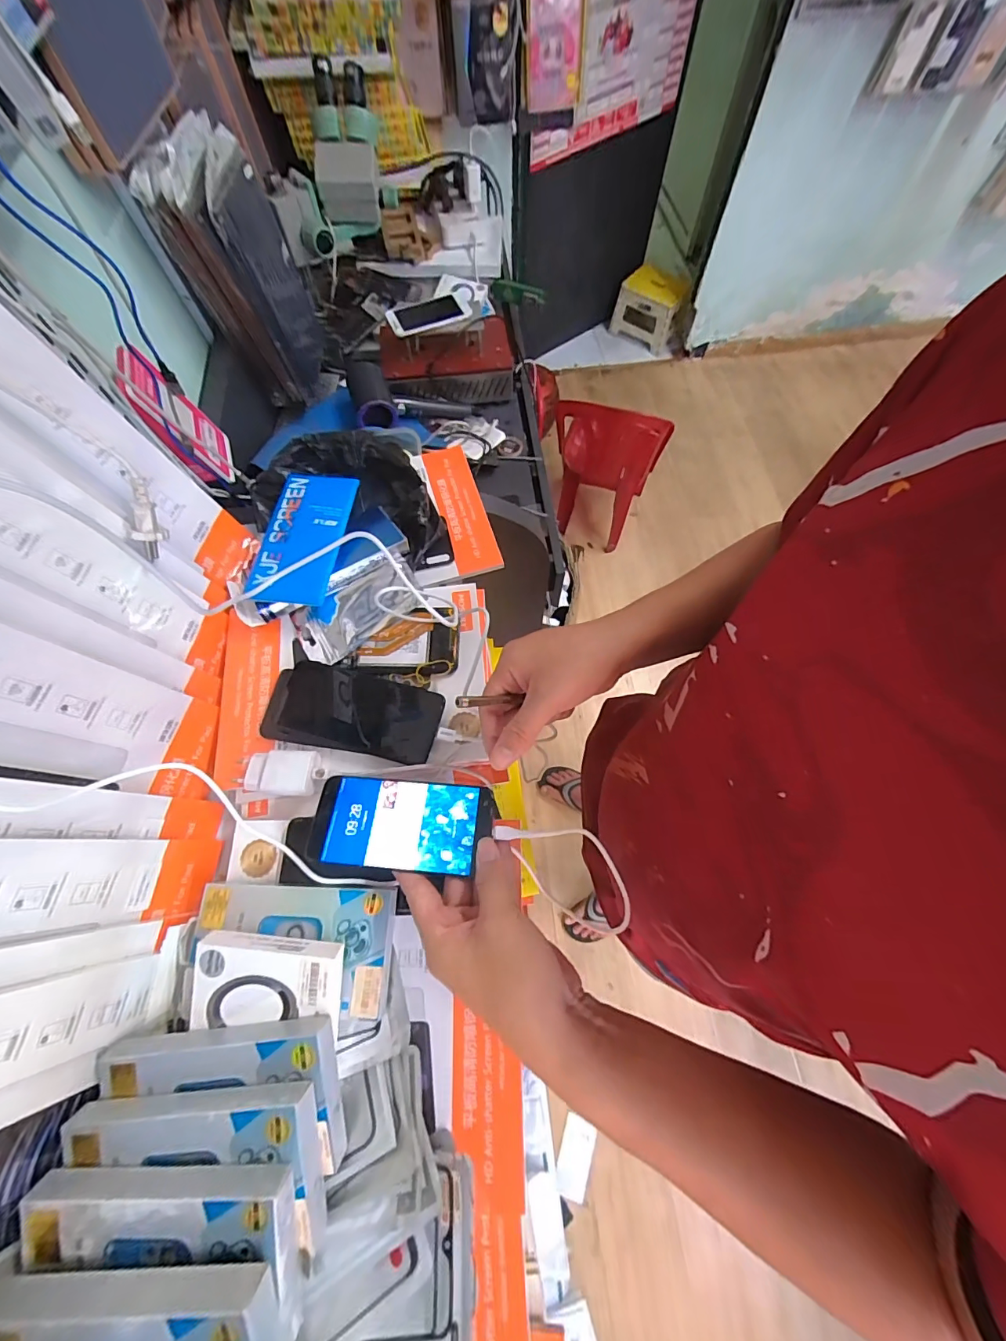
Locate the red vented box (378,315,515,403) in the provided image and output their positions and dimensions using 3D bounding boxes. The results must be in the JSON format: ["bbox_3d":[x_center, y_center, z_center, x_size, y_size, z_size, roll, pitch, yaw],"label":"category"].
[{"bbox_3d":[-0.112,-0.621,0.929,0.264,0.098,0.102,-8,68,-2],"label":"red vented box"}]

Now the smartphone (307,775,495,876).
[{"bbox_3d":[-0.084,0.126,0.382,0.147,0.013,0.070,1,68,3],"label":"smartphone"}]

